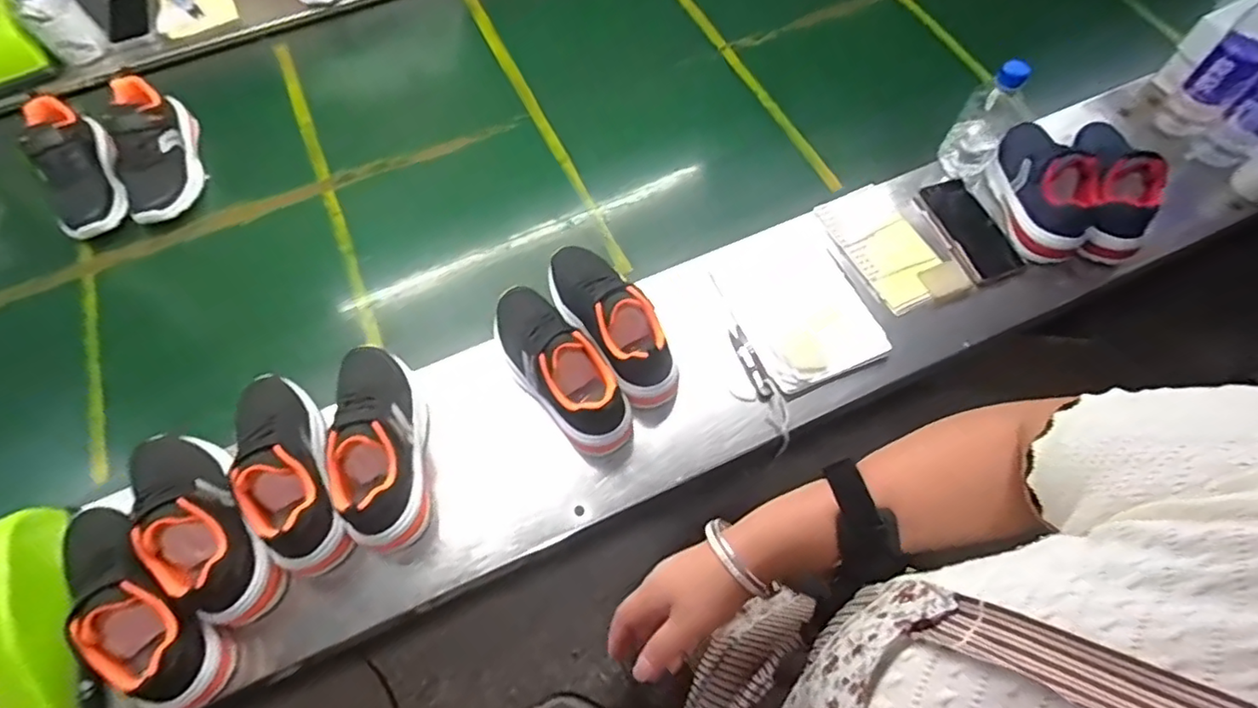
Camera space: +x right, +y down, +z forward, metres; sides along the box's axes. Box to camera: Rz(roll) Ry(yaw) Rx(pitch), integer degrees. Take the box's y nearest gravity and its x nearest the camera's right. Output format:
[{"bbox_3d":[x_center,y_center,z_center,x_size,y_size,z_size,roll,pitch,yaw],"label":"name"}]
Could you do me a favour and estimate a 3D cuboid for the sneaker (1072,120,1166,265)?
[{"bbox_3d":[0.666,-0.244,0.834,0.080,0.118,0.245,11,64,8],"label":"sneaker"}]

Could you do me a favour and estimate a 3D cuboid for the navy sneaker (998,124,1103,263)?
[{"bbox_3d":[0.562,-0.232,0.832,0.086,0.107,0.206,1,63,3],"label":"navy sneaker"}]

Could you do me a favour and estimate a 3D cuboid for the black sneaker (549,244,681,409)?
[{"bbox_3d":[-0.017,-0.051,0.730,0.090,0.103,0.235,-30,66,-13],"label":"black sneaker"}]

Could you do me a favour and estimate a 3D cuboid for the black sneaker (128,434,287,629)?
[{"bbox_3d":[-0.457,0.164,0.637,0.091,0.095,0.235,-42,69,-18],"label":"black sneaker"}]

